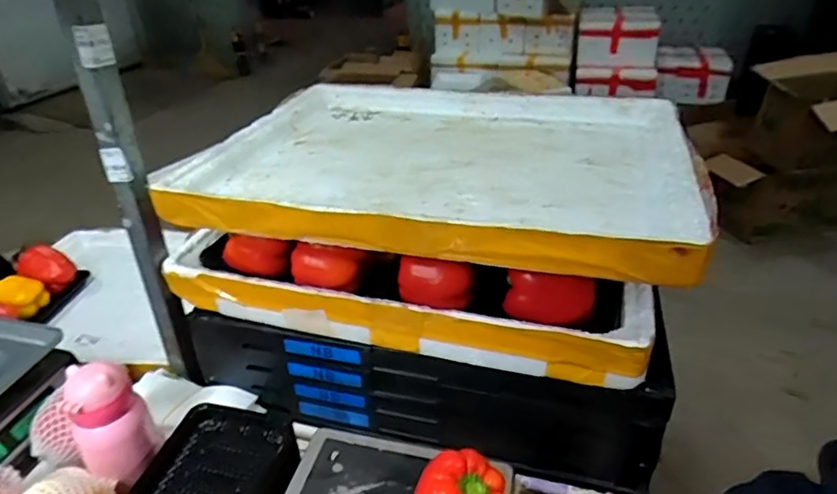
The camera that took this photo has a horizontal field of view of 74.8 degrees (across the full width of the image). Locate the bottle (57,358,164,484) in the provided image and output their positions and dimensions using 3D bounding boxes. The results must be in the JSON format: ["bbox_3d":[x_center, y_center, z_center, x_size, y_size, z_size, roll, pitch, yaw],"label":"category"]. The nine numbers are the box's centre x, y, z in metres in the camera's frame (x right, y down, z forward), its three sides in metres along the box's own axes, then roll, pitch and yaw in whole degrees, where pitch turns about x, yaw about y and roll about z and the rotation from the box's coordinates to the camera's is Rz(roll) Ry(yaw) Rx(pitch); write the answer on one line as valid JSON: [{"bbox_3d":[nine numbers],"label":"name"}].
[{"bbox_3d":[-0.345,0.195,0.614,0.067,0.132,0.064,-9,32,-11],"label":"bottle"}]

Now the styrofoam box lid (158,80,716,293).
[{"bbox_3d":[0.033,-0.121,0.712,0.574,0.044,0.428,7,33,15],"label":"styrofoam box lid"}]

